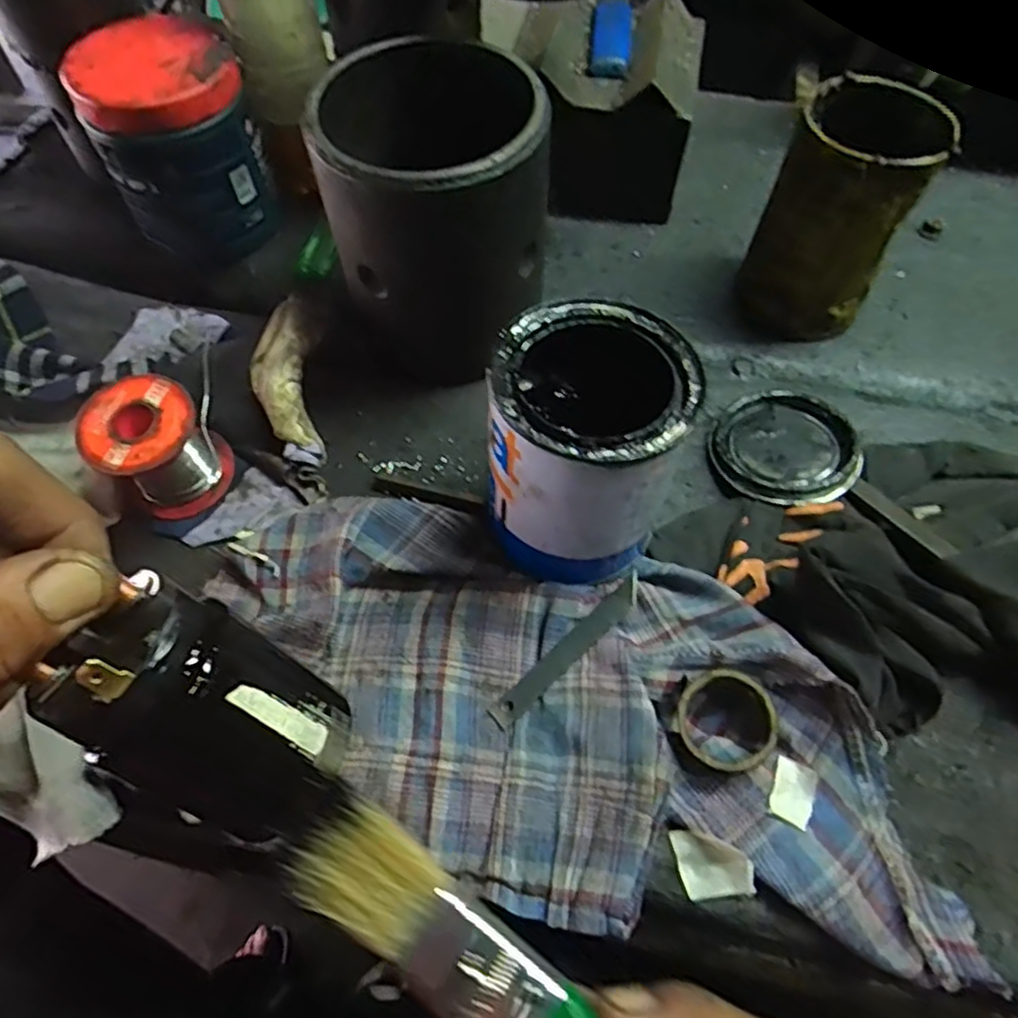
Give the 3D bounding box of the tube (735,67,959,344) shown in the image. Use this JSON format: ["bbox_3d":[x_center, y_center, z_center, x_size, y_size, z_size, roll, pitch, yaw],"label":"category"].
[{"bbox_3d":[0.178,-0.160,0.377,0.074,0.117,0.075,10,59,5],"label":"tube"}]

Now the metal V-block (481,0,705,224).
[{"bbox_3d":[0.051,-0.267,0.446,0.134,0.088,0.106,4,59,2],"label":"metal V-block"}]

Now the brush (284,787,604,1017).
[{"bbox_3d":[0.020,0.125,0.153,0.166,0.012,0.026,29,63,17],"label":"brush"}]

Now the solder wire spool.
[{"bbox_3d":[-0.172,-0.027,0.339,0.053,0.062,0.050,0,59,0],"label":"solder wire spool"}]

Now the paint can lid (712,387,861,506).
[{"bbox_3d":[0.146,-0.031,0.358,0.071,0.019,0.068,0,59,0],"label":"paint can lid"}]

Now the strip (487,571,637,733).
[{"bbox_3d":[0.027,0.064,0.306,0.089,0.004,0.014,-42,55,-11],"label":"strip"}]

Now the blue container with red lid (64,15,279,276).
[{"bbox_3d":[-0.199,-0.220,0.413,0.090,0.104,0.082,-25,62,-15],"label":"blue container with red lid"}]

